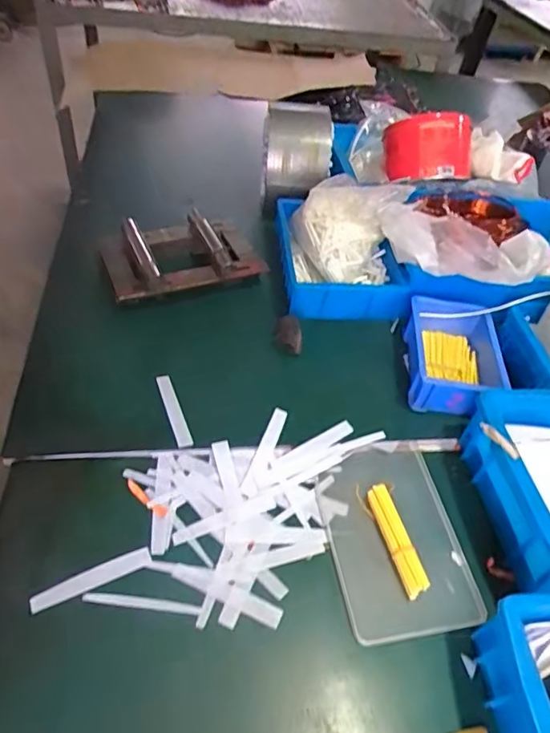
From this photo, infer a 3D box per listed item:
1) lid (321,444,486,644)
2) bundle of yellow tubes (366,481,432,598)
[{"bbox_3d":[0.111,0.153,0.485,0.120,0.011,0.178,-4,49,-12],"label":"lid"},{"bbox_3d":[0.109,0.157,0.471,0.019,0.020,0.099,-9,51,-16],"label":"bundle of yellow tubes"}]

